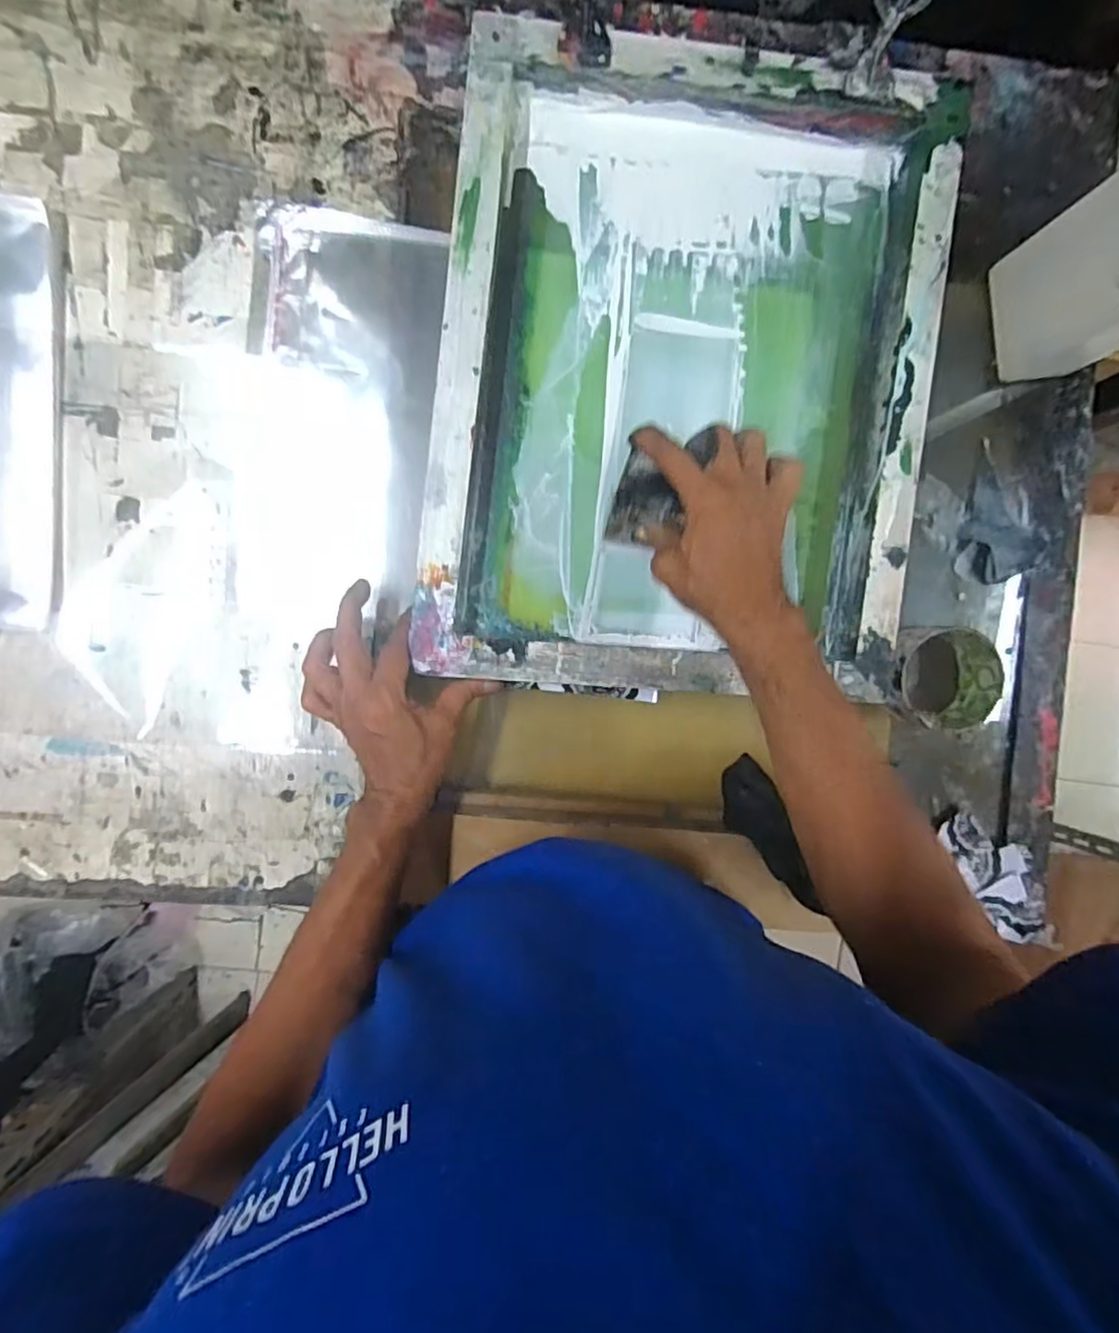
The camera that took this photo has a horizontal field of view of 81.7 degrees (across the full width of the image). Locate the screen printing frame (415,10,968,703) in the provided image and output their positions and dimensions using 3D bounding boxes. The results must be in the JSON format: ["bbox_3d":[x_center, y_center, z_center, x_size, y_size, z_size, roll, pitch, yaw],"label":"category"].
[{"bbox_3d":[0.095,-0.213,0.486,0.353,0.047,0.458,6,93,-4],"label":"screen printing frame"}]

